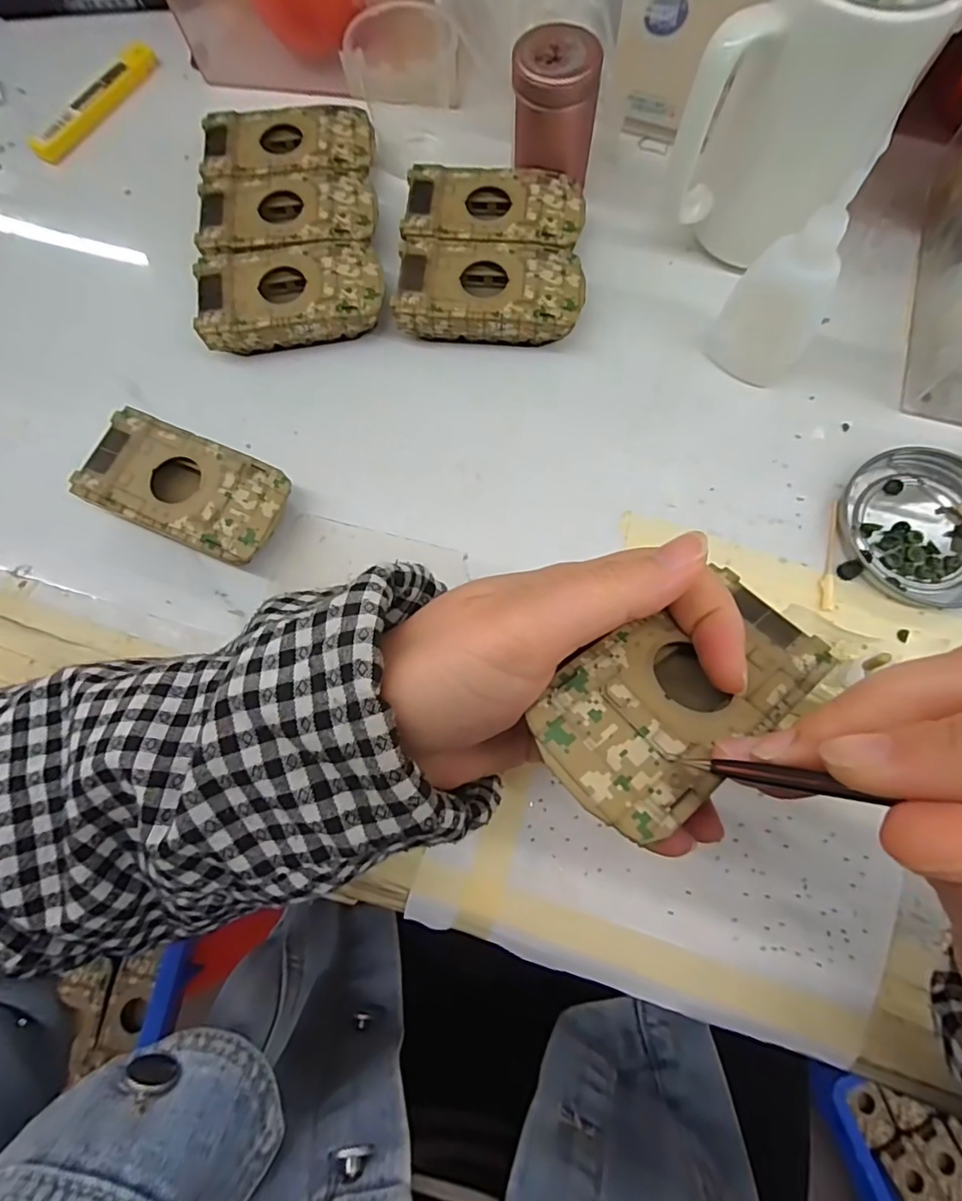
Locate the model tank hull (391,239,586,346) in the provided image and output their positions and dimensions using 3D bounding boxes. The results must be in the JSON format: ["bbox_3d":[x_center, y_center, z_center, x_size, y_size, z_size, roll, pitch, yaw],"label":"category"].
[{"bbox_3d":[0.005,-0.162,0.296,0.095,0.027,0.050,5,76,3],"label":"model tank hull"}]

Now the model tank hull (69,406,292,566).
[{"bbox_3d":[-0.141,-0.052,0.271,0.094,0.025,0.050,22,77,7],"label":"model tank hull"}]

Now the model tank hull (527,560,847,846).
[{"bbox_3d":[0.061,0.031,0.167,0.095,0.020,0.048,-25,60,-22],"label":"model tank hull"}]

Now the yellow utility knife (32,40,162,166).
[{"bbox_3d":[-0.246,-0.321,0.352,0.018,0.010,0.107,29,78,9],"label":"yellow utility knife"}]

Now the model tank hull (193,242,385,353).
[{"bbox_3d":[-0.100,-0.162,0.299,0.093,0.027,0.049,-8,75,0],"label":"model tank hull"}]

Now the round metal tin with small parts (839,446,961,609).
[{"bbox_3d":[0.214,-0.036,0.264,0.074,0.009,0.078,0,75,2],"label":"round metal tin with small parts"}]

